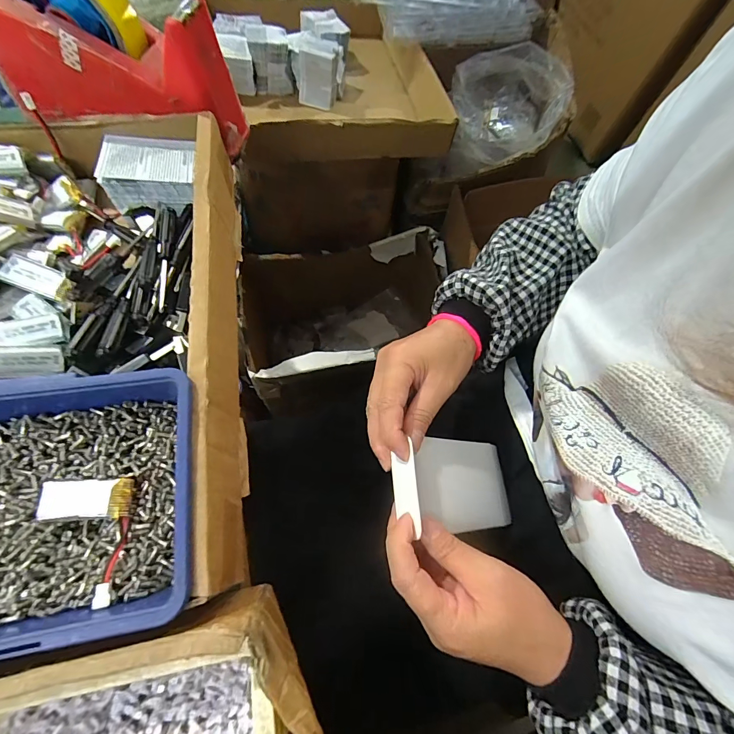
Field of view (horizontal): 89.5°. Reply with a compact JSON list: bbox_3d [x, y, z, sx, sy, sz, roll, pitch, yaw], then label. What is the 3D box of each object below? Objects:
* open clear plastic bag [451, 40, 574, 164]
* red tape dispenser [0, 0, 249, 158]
[{"bbox_3d":[0.257,-0.476,0.675,0.191,0.109,0.152,-15,69,-11],"label":"open clear plastic bag"},{"bbox_3d":[-0.206,-0.252,0.294,0.204,0.120,0.059,12,62,-6],"label":"red tape dispenser"}]

